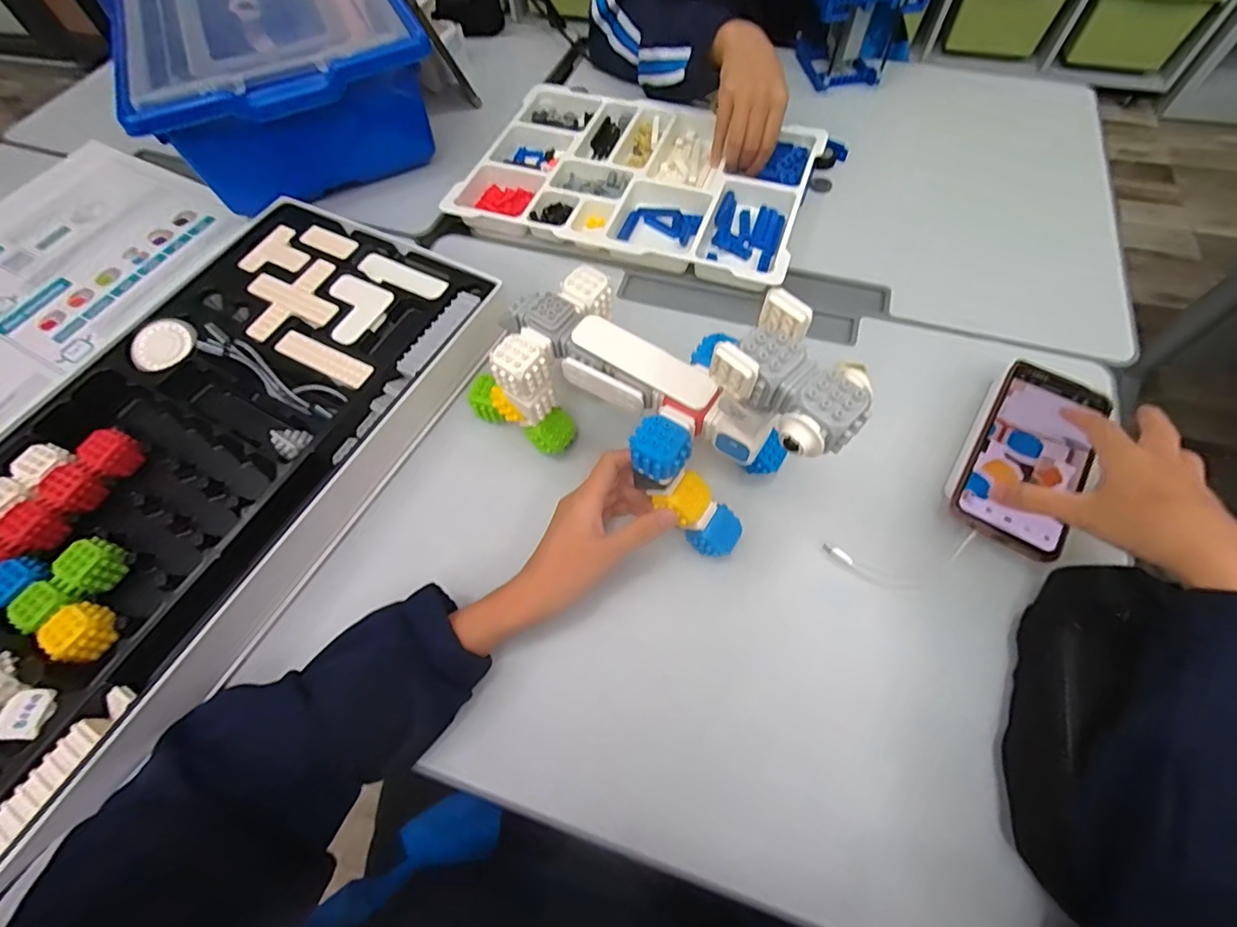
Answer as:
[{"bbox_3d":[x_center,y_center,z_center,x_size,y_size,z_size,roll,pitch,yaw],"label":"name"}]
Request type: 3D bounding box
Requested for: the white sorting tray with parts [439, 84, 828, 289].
[{"bbox_3d":[0.027,-0.336,0.625,0.370,0.032,0.269,17,64,12],"label":"white sorting tray with parts"}]

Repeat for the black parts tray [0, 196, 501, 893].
[{"bbox_3d":[-0.363,-0.005,0.457,0.295,0.046,0.543,24,66,15],"label":"black parts tray"}]

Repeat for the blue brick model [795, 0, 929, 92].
[{"bbox_3d":[0.298,-0.582,0.688,0.127,0.125,0.125,-9,62,-2],"label":"blue brick model"}]

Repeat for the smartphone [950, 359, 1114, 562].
[{"bbox_3d":[0.320,-0.010,0.414,0.073,0.011,0.164,28,70,17],"label":"smartphone"}]

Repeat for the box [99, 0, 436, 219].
[{"bbox_3d":[-0.408,-0.486,0.671,0.278,0.176,0.412,-25,64,-10],"label":"box"}]

